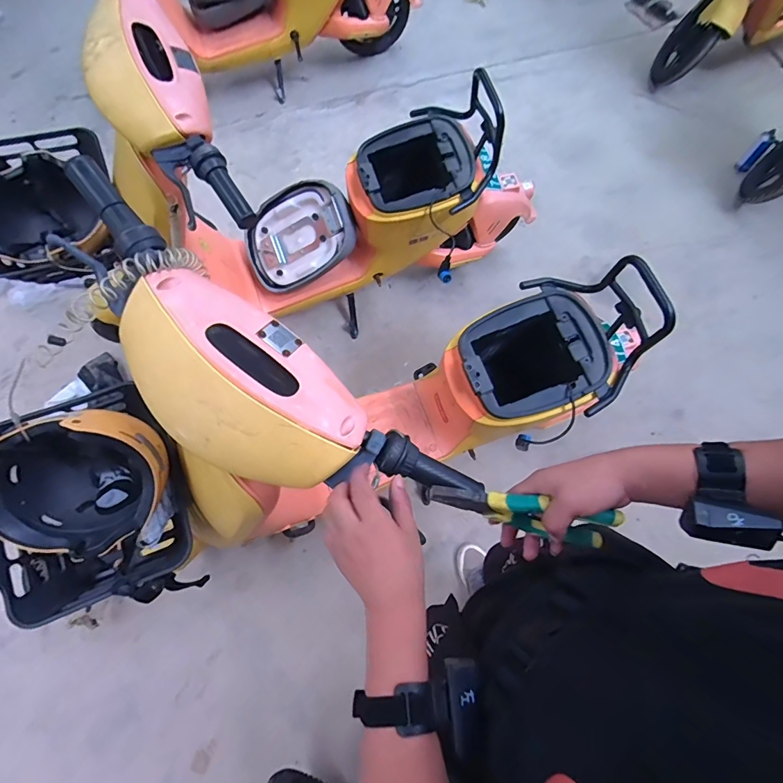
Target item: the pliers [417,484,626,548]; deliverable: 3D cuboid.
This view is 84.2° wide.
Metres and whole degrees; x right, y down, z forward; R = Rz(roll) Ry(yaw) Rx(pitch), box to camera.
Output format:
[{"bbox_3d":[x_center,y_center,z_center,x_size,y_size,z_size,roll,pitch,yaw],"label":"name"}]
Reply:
[{"bbox_3d":[0.142,0.137,0.496,0.209,0.062,0.039,12,74,4],"label":"pliers"}]

